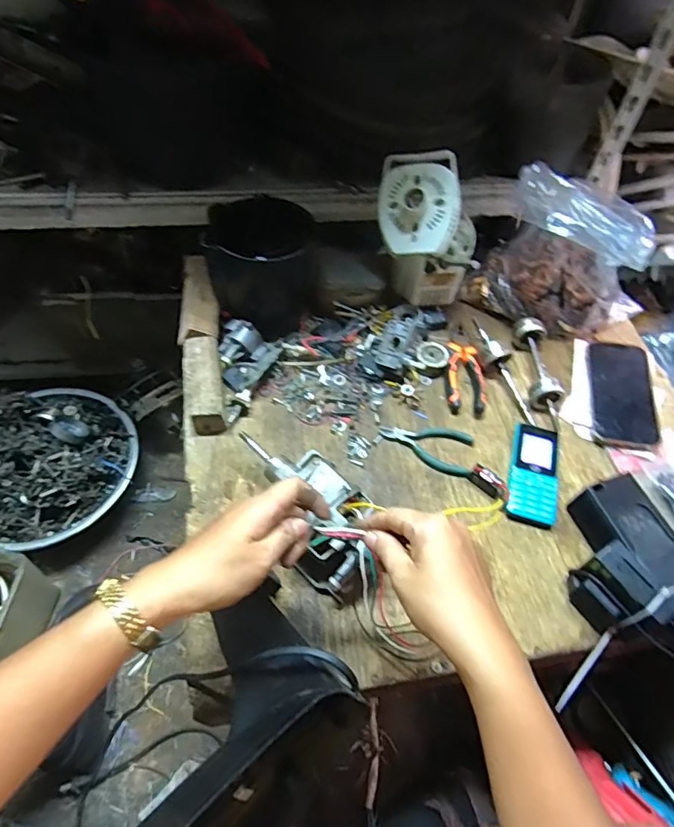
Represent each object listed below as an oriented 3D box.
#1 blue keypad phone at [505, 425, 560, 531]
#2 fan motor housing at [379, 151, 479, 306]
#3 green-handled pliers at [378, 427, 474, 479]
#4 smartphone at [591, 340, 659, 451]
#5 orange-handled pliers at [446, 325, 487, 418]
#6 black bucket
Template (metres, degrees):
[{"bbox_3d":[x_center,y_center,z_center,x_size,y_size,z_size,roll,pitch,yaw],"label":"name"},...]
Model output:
[{"bbox_3d":[0.232,0.071,0.599,0.054,0.015,0.123,17,56,7],"label":"blue keypad phone"},{"bbox_3d":[0.119,-0.247,0.701,0.133,0.157,0.122,5,56,-1],"label":"fan motor housing"},{"bbox_3d":[0.109,0.037,0.617,0.115,0.013,0.054,18,57,8],"label":"green-handled pliers"},{"bbox_3d":[0.374,-0.027,0.665,0.078,0.009,0.159,8,61,10],"label":"smartphone"},{"bbox_3d":[0.168,-0.063,0.685,0.048,0.021,0.145,3,56,-2],"label":"orange-handled pliers"},{"bbox_3d":[-0.095,-0.188,0.666,0.130,0.134,0.130,2,56,-3],"label":"black bucket"}]

